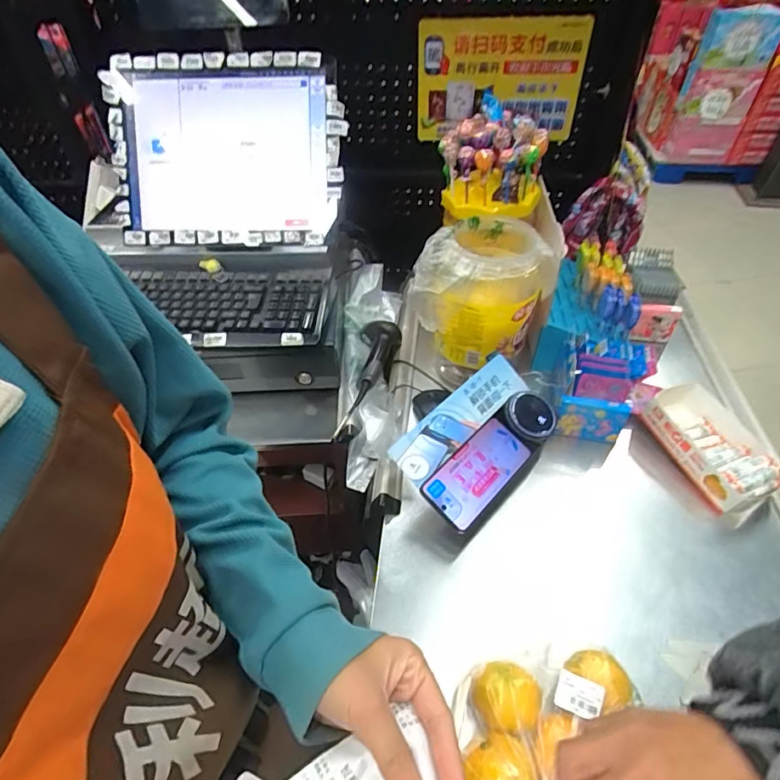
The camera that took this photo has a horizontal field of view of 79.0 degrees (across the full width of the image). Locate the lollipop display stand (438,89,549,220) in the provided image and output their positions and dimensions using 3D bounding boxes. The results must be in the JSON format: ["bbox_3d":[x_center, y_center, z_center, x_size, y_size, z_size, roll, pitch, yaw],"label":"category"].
[{"bbox_3d":[0.154,-0.335,0.698,0.153,0.125,0.127,5,47,7],"label":"lollipop display stand"}]

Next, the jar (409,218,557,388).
[{"bbox_3d":[0.141,-0.132,0.721,0.182,0.209,0.170,13,48,14],"label":"jar"}]

